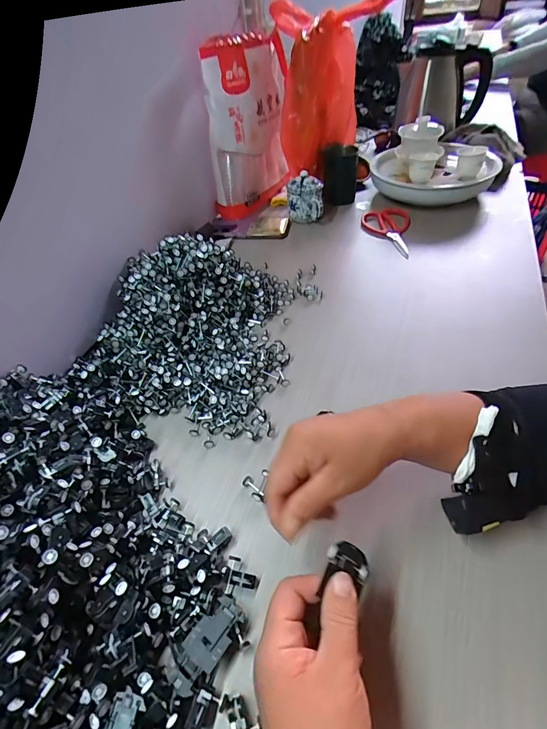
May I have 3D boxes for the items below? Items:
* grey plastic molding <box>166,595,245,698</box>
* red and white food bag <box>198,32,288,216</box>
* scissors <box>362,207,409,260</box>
[{"bbox_3d":[-0.050,0.212,0.288,0.029,0.010,0.065,28,55,29],"label":"grey plastic molding"},{"bbox_3d":[-0.046,-0.474,0.769,0.063,0.284,0.227,18,51,22],"label":"red and white food bag"},{"bbox_3d":[0.217,-0.251,0.727,0.091,0.019,0.172,2,47,9],"label":"scissors"}]

